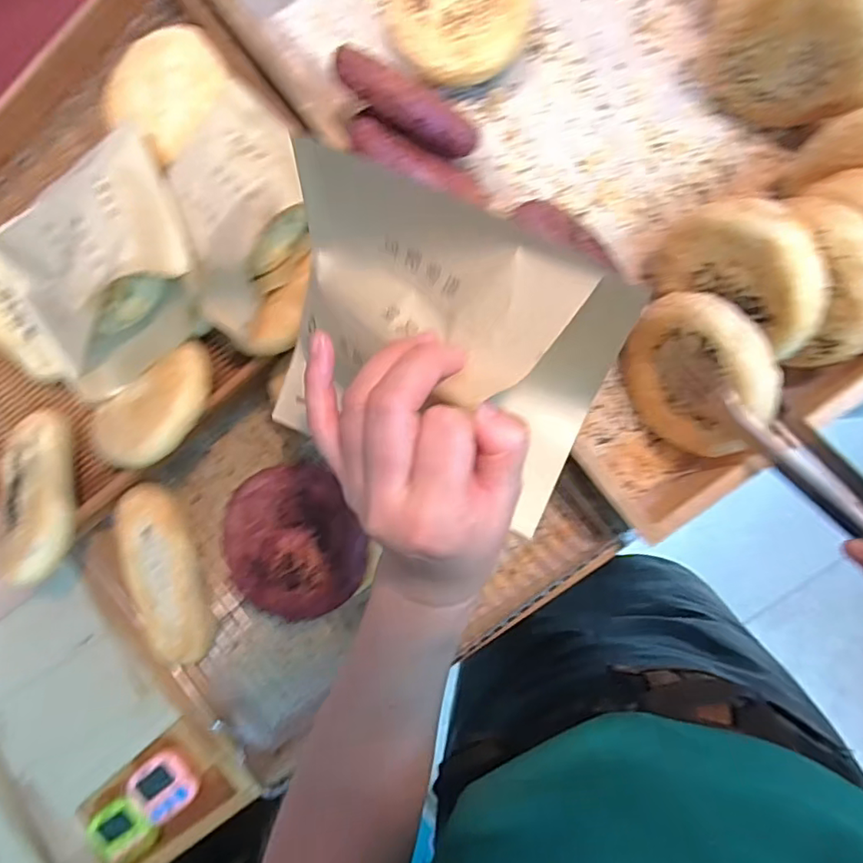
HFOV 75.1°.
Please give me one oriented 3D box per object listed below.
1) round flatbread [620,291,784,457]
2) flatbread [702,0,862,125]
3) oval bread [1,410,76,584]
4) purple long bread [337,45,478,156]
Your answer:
[{"bbox_3d":[0.192,-0.039,0.414,0.028,0.112,0.114,-23,74,-18],"label":"round flatbread"},{"bbox_3d":[0.251,-0.266,0.393,0.113,0.115,0.045,29,97,7],"label":"flatbread"},{"bbox_3d":[-0.324,0.050,0.461,0.052,0.029,0.145,-22,66,10],"label":"oval bread"},{"bbox_3d":[-0.018,-0.235,0.407,0.113,0.037,0.033,26,97,-16],"label":"purple long bread"}]

